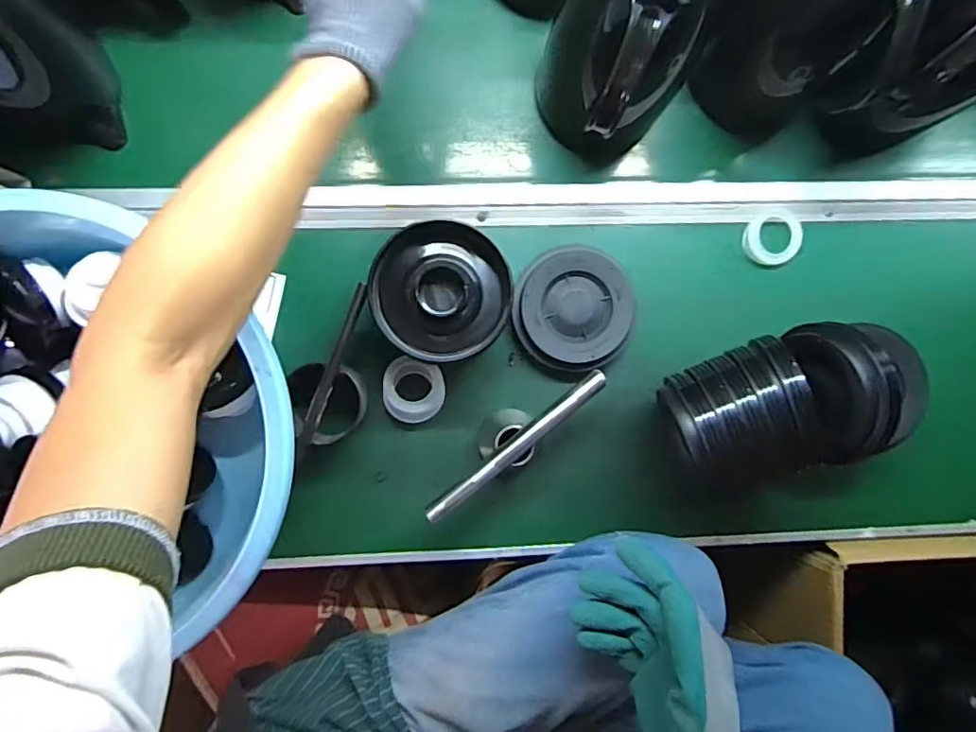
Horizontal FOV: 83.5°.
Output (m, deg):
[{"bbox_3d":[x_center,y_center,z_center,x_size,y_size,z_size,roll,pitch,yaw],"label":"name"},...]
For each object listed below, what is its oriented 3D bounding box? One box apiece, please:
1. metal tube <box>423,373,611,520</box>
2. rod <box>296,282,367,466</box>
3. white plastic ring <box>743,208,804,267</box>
[{"bbox_3d":[0.027,0.072,0.496,0.199,0.013,0.018,-39,92,-3],"label":"metal tube"},{"bbox_3d":[-0.140,0.006,0.485,0.011,0.014,0.164,20,88,-3],"label":"rod"},{"bbox_3d":[0.297,-0.134,0.565,0.059,0.013,0.055,0,89,-4],"label":"white plastic ring"}]

